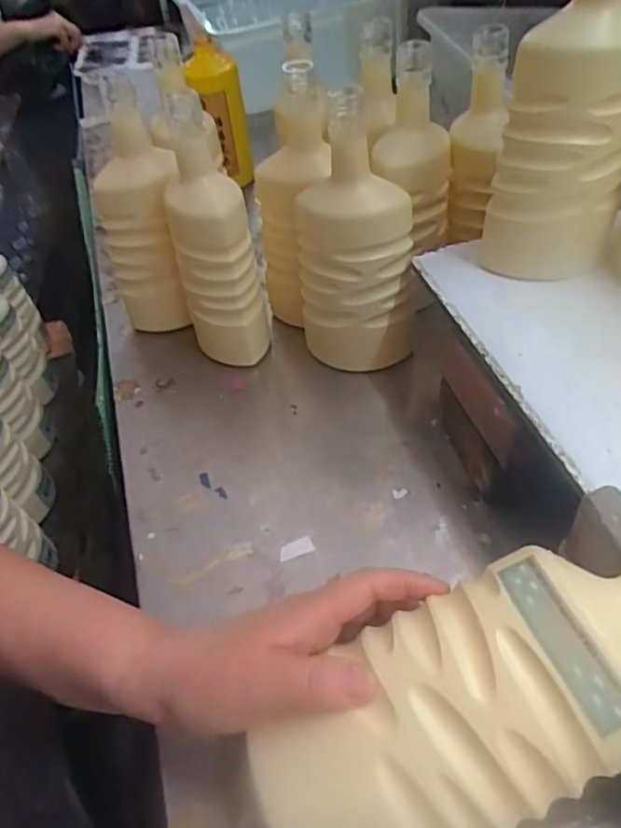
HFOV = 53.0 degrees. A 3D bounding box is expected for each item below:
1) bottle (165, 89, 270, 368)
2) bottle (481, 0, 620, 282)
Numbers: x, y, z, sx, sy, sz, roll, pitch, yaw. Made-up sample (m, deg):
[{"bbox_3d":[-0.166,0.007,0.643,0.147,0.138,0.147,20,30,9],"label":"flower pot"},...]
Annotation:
[{"bbox_3d":[-0.087,-0.139,0.556,0.072,0.245,0.061,-15,47,-5],"label":"bottle"},{"bbox_3d":[0.178,-0.199,0.437,0.082,0.222,0.065,-25,48,-19],"label":"bottle"}]

